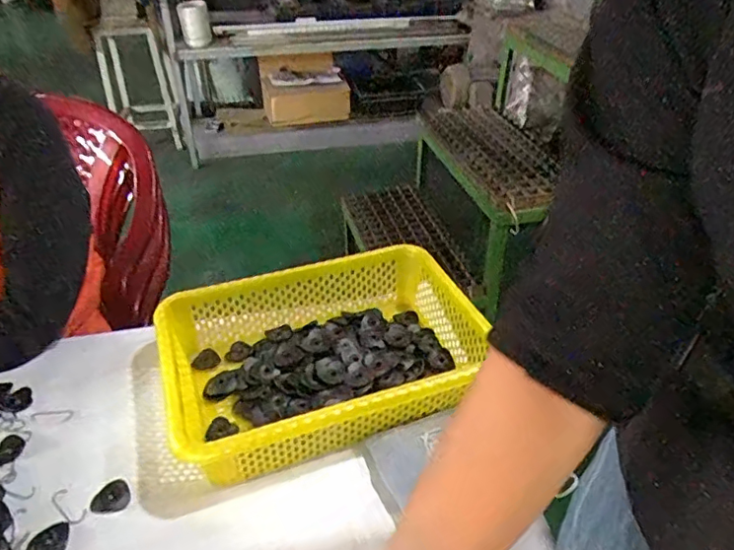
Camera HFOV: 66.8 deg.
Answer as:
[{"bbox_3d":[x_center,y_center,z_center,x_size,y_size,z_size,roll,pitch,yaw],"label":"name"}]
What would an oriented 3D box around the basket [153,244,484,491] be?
[{"bbox_3d":[-0.046,0.093,0.654,0.349,0.090,0.247,-12,37,-17],"label":"basket"}]

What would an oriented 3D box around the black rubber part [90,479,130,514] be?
[{"bbox_3d":[-0.255,0.222,0.552,0.035,0.005,0.035,-20,40,-26],"label":"black rubber part"}]

